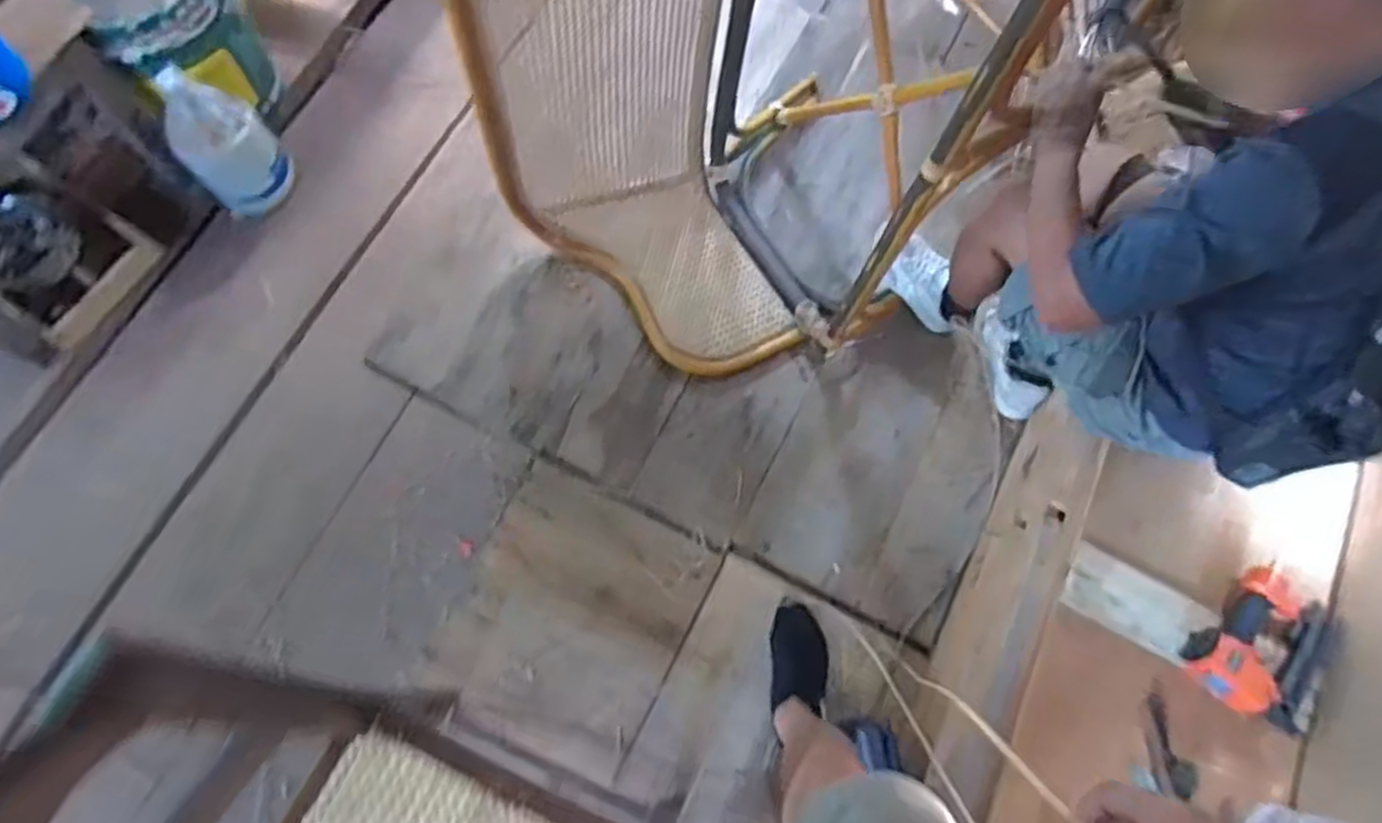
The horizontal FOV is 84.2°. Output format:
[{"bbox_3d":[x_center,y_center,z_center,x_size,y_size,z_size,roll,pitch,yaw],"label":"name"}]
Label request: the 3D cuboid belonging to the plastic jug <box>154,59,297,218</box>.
[{"bbox_3d":[-0.873,-0.507,1.420,0.154,0.273,0.167,0,72,-1],"label":"plastic jug"}]

